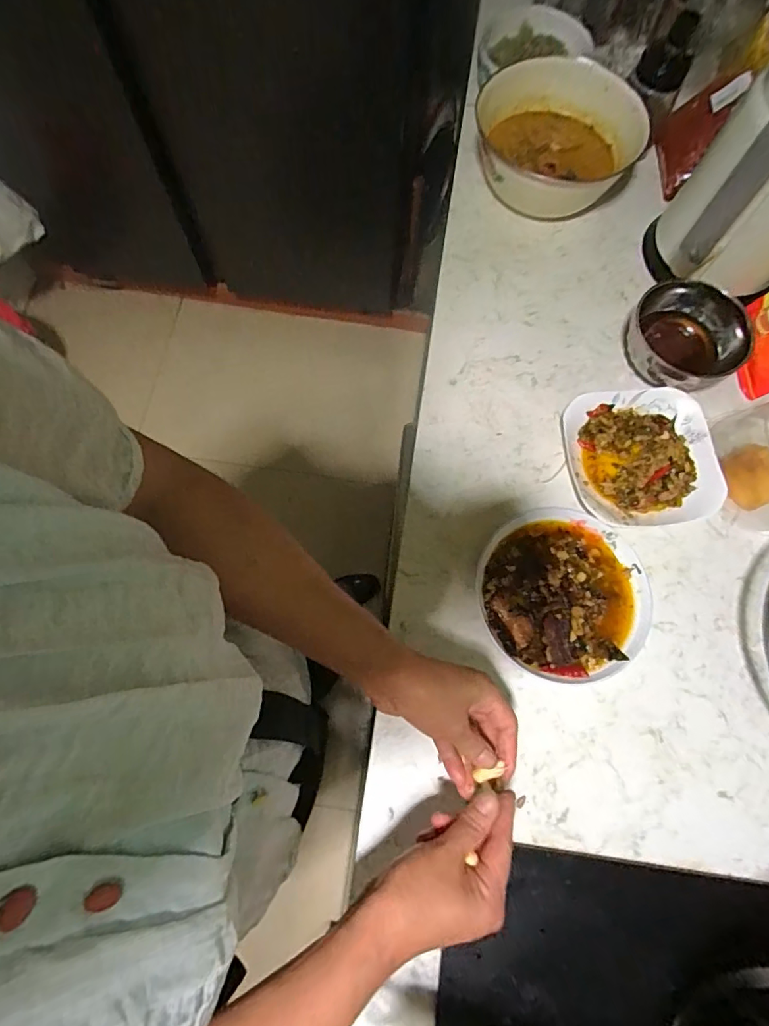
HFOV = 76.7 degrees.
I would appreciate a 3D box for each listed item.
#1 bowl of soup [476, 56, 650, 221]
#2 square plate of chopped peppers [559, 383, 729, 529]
[{"bbox_3d":[0.221,-0.457,0.611,0.194,0.092,0.180,1,73,-2],"label":"bowl of soup"},{"bbox_3d":[0.271,-0.059,0.521,0.156,0.033,0.147,-6,73,-4],"label":"square plate of chopped peppers"}]

